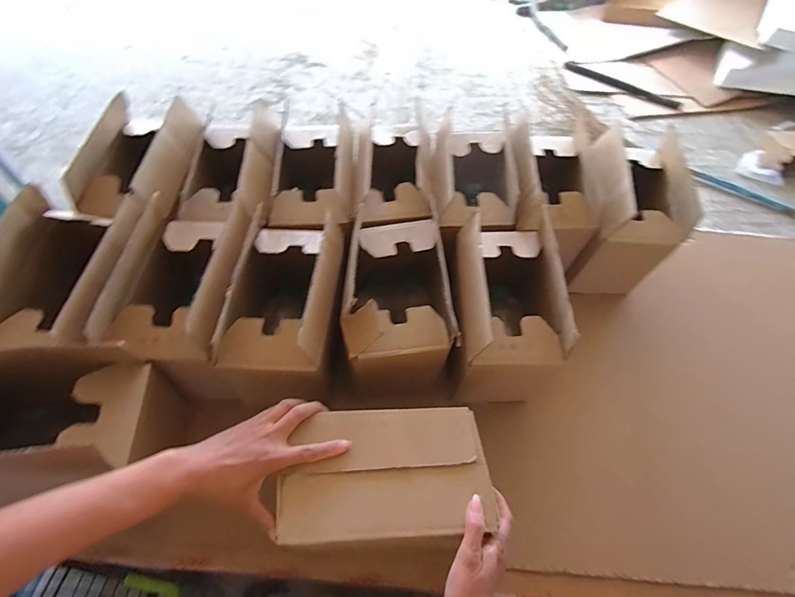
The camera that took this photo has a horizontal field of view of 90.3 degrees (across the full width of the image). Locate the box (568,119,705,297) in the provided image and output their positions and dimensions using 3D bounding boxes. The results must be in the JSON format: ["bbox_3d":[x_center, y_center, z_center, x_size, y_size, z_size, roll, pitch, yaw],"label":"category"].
[{"bbox_3d":[0.402,-0.161,0.729,0.157,0.199,0.240,3,58,-2],"label":"box"}]

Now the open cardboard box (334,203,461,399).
[{"bbox_3d":[-0.007,-0.001,0.610,0.153,0.185,0.232,-3,58,-6],"label":"open cardboard box"}]

